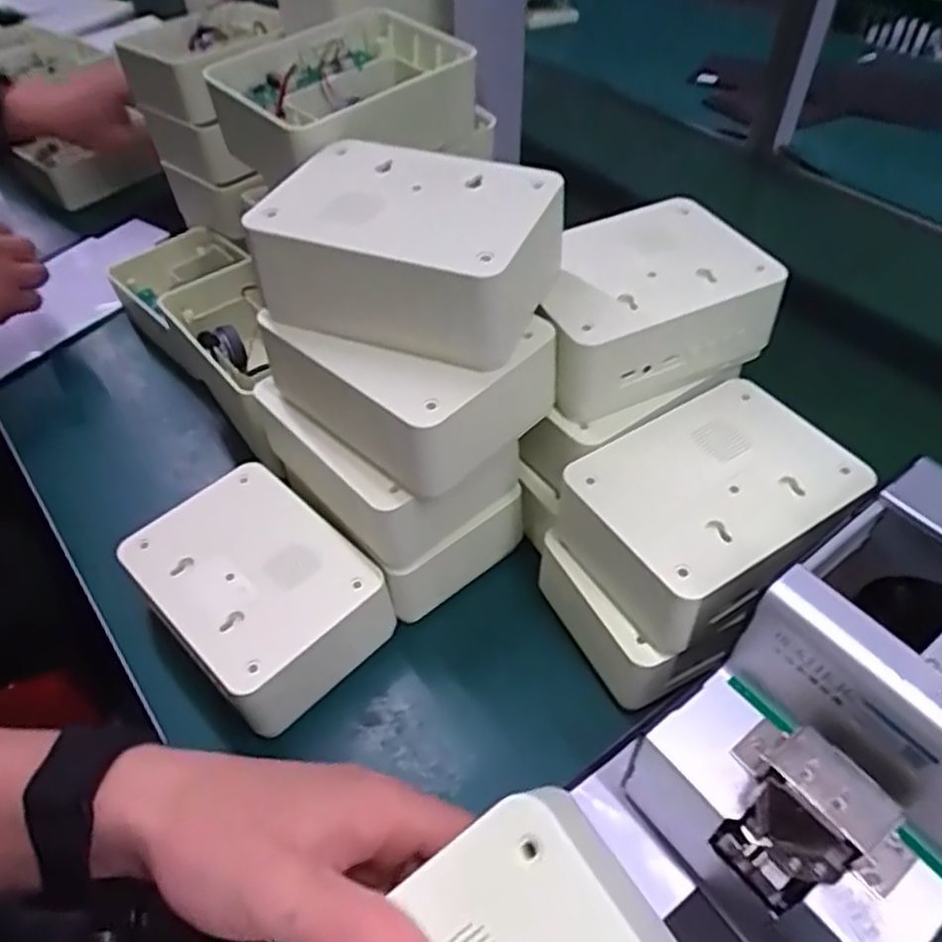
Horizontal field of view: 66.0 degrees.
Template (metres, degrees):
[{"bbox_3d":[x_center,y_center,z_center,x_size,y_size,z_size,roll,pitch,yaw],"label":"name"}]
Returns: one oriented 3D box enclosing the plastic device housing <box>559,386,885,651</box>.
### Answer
[{"bbox_3d":[0.131,0.020,0.401,0.141,0.051,0.109,-27,53,-22],"label":"plastic device housing"}]

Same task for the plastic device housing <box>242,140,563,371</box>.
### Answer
[{"bbox_3d":[-0.033,-0.116,0.378,0.137,0.061,0.103,18,51,17],"label":"plastic device housing"}]

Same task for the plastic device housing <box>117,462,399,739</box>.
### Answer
[{"bbox_3d":[-0.130,0.077,0.447,0.145,0.065,0.103,36,58,28],"label":"plastic device housing"}]

